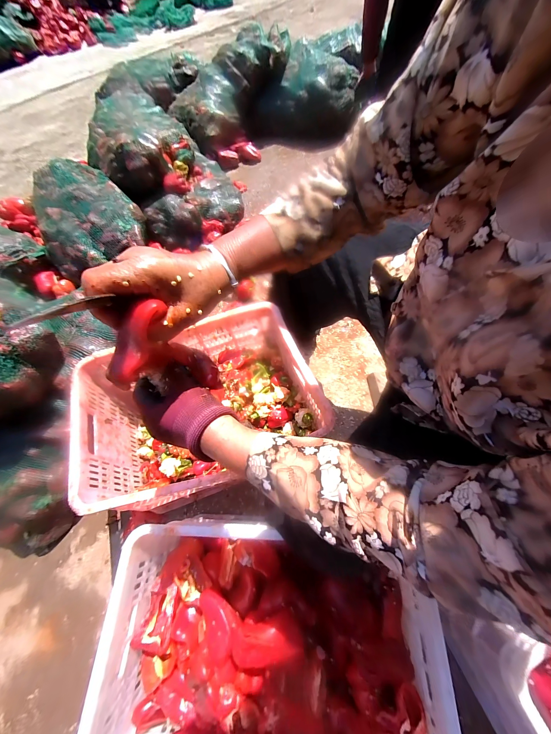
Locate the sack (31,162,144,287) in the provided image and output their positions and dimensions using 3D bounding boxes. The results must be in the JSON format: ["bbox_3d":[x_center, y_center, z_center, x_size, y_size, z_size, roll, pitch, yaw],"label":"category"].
[{"bbox_3d":[-0.809,-0.607,1.067,0.384,0.217,0.575,-41,66,-12],"label":"sack"}]

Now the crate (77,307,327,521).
[{"bbox_3d":[-0.177,0.091,0.643,0.518,0.232,0.349,-21,63,-3],"label":"crate"}]

